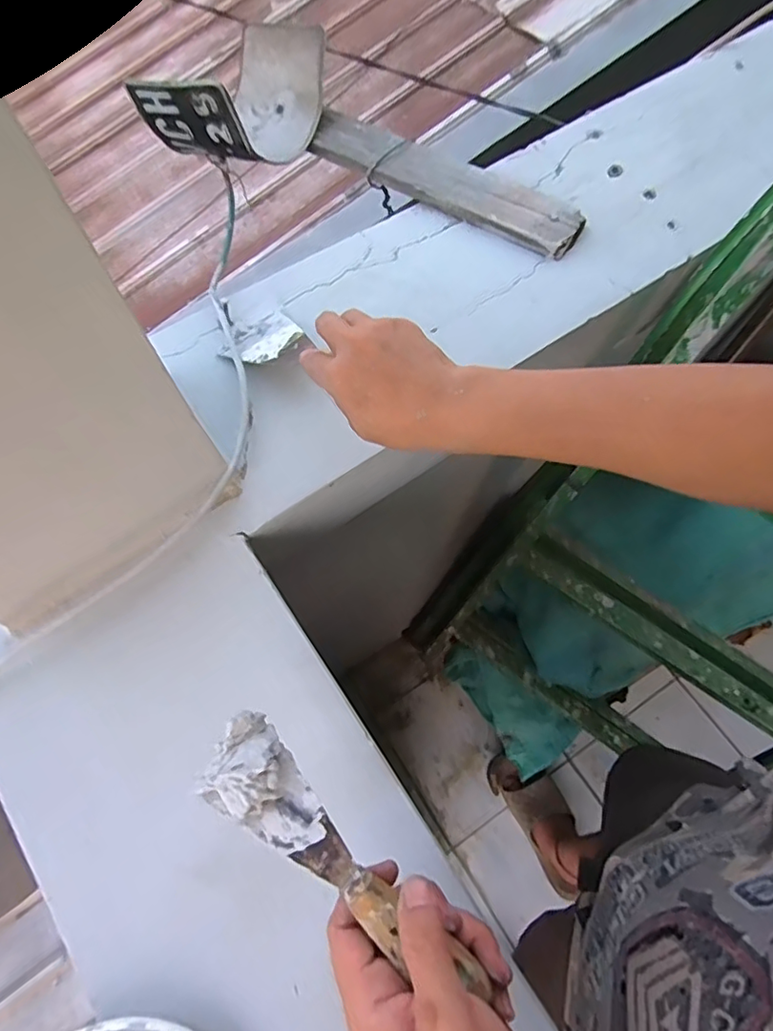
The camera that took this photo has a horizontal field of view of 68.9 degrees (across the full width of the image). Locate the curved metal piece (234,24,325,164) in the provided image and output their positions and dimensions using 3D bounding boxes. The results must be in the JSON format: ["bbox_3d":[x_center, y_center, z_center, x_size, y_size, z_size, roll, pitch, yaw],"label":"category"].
[{"bbox_3d":[-0.121,-0.459,0.615,0.118,0.015,0.127,4,98,27],"label":"curved metal piece"}]

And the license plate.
[{"bbox_3d":[-0.182,-0.367,0.527,0.113,0.067,0.009,16,72,21],"label":"license plate"}]

